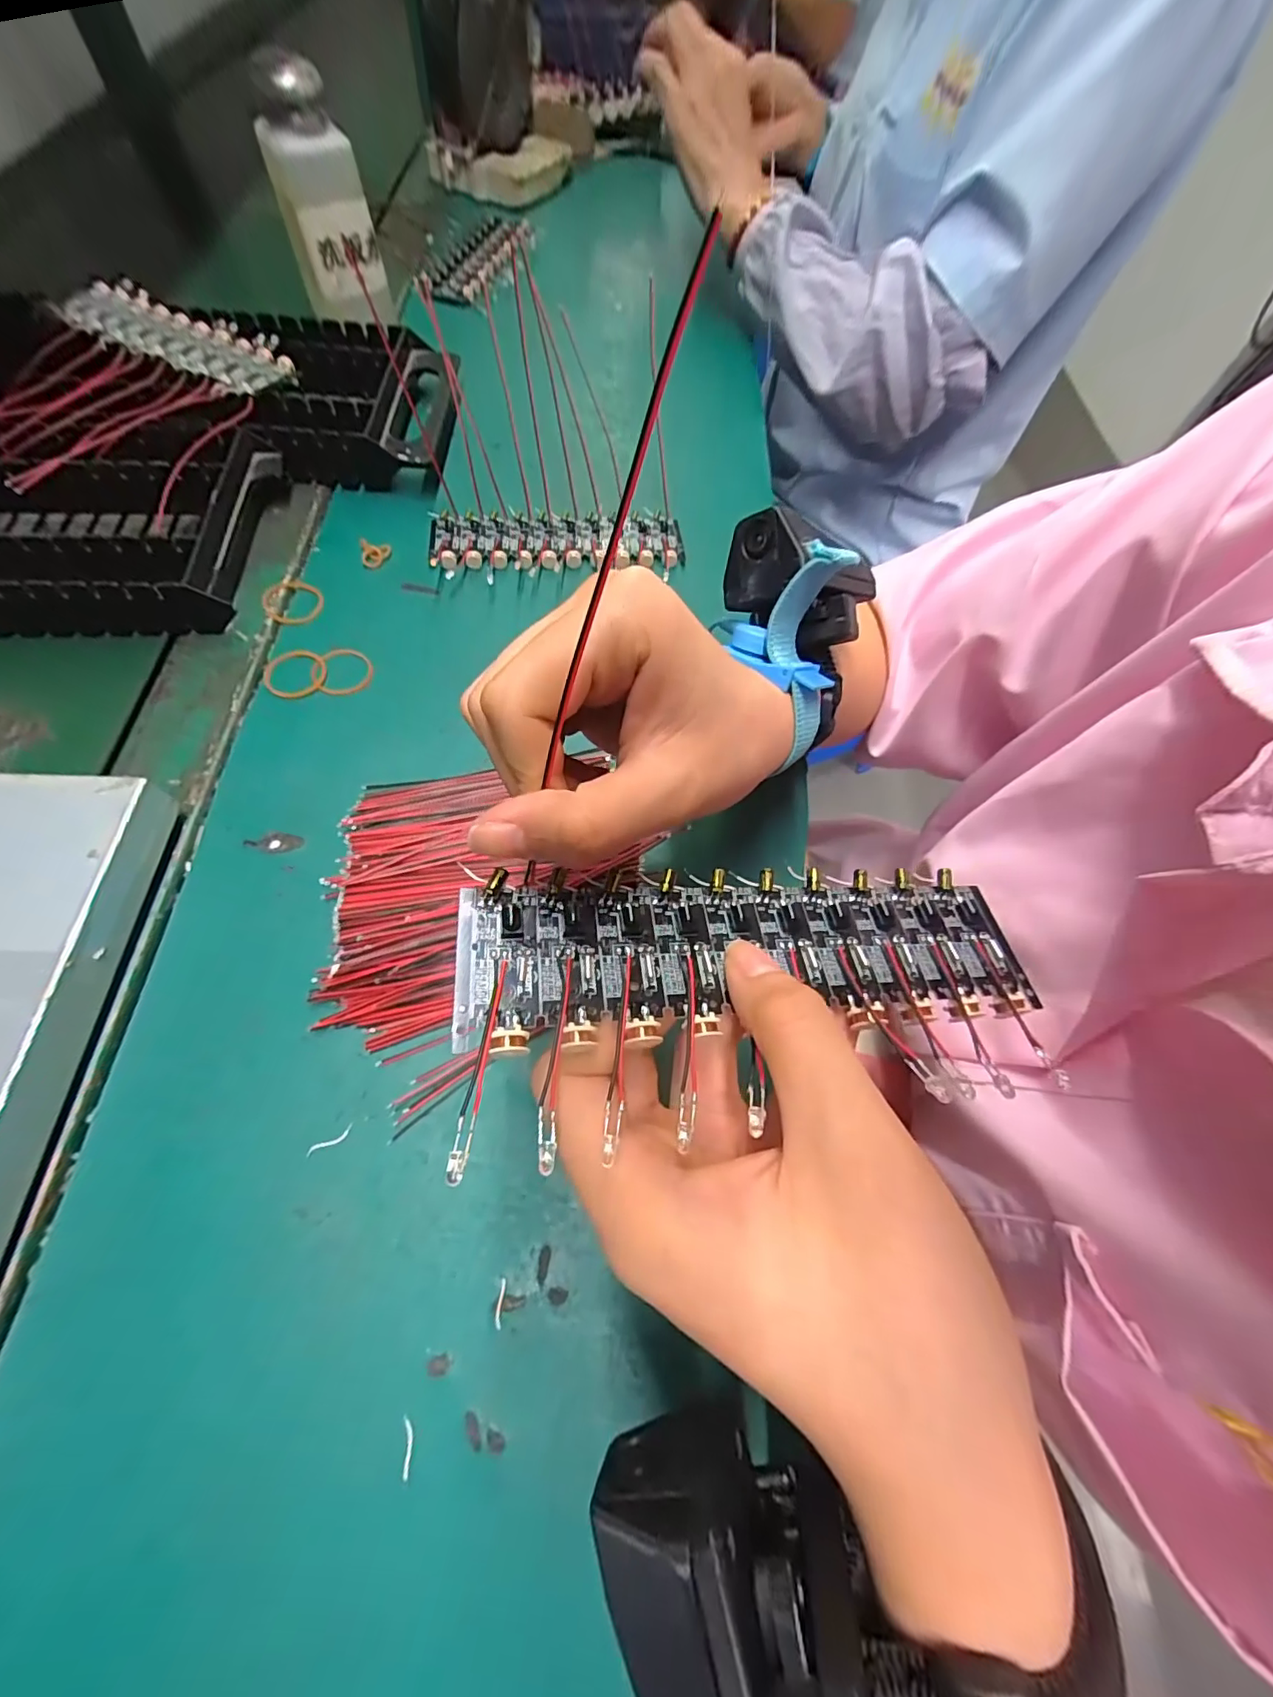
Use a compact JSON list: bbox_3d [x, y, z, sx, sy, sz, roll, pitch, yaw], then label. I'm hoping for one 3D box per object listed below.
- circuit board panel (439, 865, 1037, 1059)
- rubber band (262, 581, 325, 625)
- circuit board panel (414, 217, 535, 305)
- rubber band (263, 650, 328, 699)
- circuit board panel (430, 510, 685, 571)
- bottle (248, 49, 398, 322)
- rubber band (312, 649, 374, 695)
[{"bbox_3d":[0.036,0.027,0.151,0.161,0.010,0.043,1,64,-14],"label":"circuit board panel"},{"bbox_3d":[-0.202,-0.146,0.323,0.032,0.005,0.034,-24,68,-13],"label":"rubber band"},{"bbox_3d":[-0.145,-0.542,0.502,0.060,0.018,0.138,22,66,7],"label":"circuit board panel"},{"bbox_3d":[-0.189,-0.097,0.303,0.034,0.004,0.032,7,70,-2],"label":"rubber band"},{"bbox_3d":[-0.051,-0.203,0.361,0.162,0.011,0.047,-6,65,-6],"label":"circuit board panel"},{"bbox_3d":[-0.217,-0.446,0.378,0.053,0.109,0.047,-38,72,-18],"label":"bottle"},{"bbox_3d":[-0.165,-0.100,0.306,0.031,0.004,0.032,-10,66,-7],"label":"rubber band"}]

